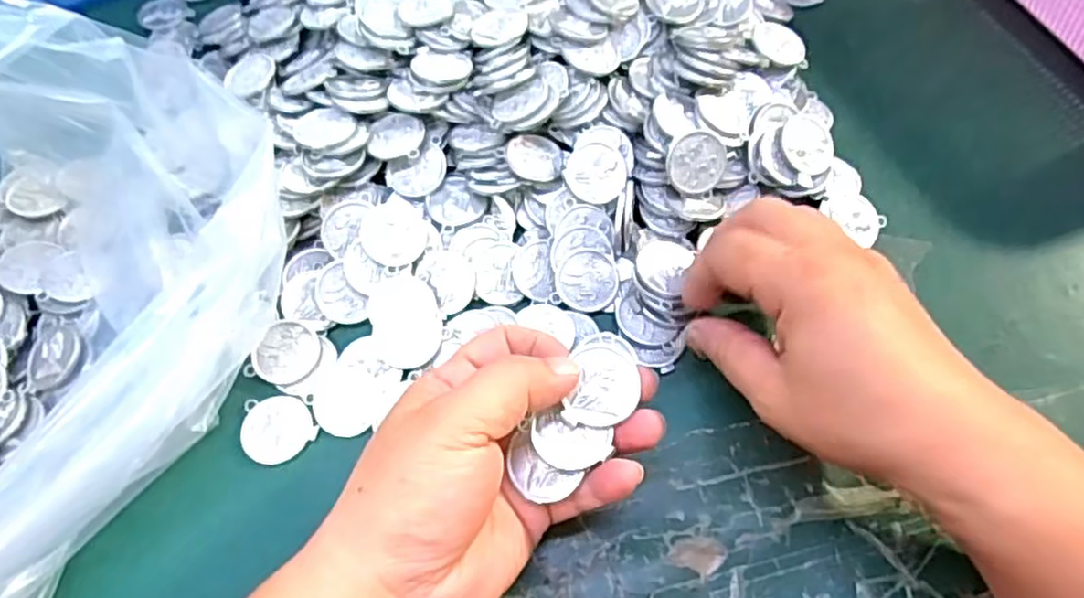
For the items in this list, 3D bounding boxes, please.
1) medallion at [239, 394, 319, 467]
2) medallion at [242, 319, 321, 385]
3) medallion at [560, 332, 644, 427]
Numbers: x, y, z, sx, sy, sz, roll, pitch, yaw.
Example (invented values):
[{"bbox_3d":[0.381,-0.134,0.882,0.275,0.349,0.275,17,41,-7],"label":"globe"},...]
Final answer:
[{"bbox_3d":[-0.115,0.054,0.300,0.029,0.004,0.032,-41,68,-18],"label":"medallion"},{"bbox_3d":[-0.114,0.024,0.312,0.028,0.007,0.028,17,71,-3],"label":"medallion"},{"bbox_3d":[0.022,0.029,0.253,0.023,0.004,0.034,11,79,2],"label":"medallion"}]

